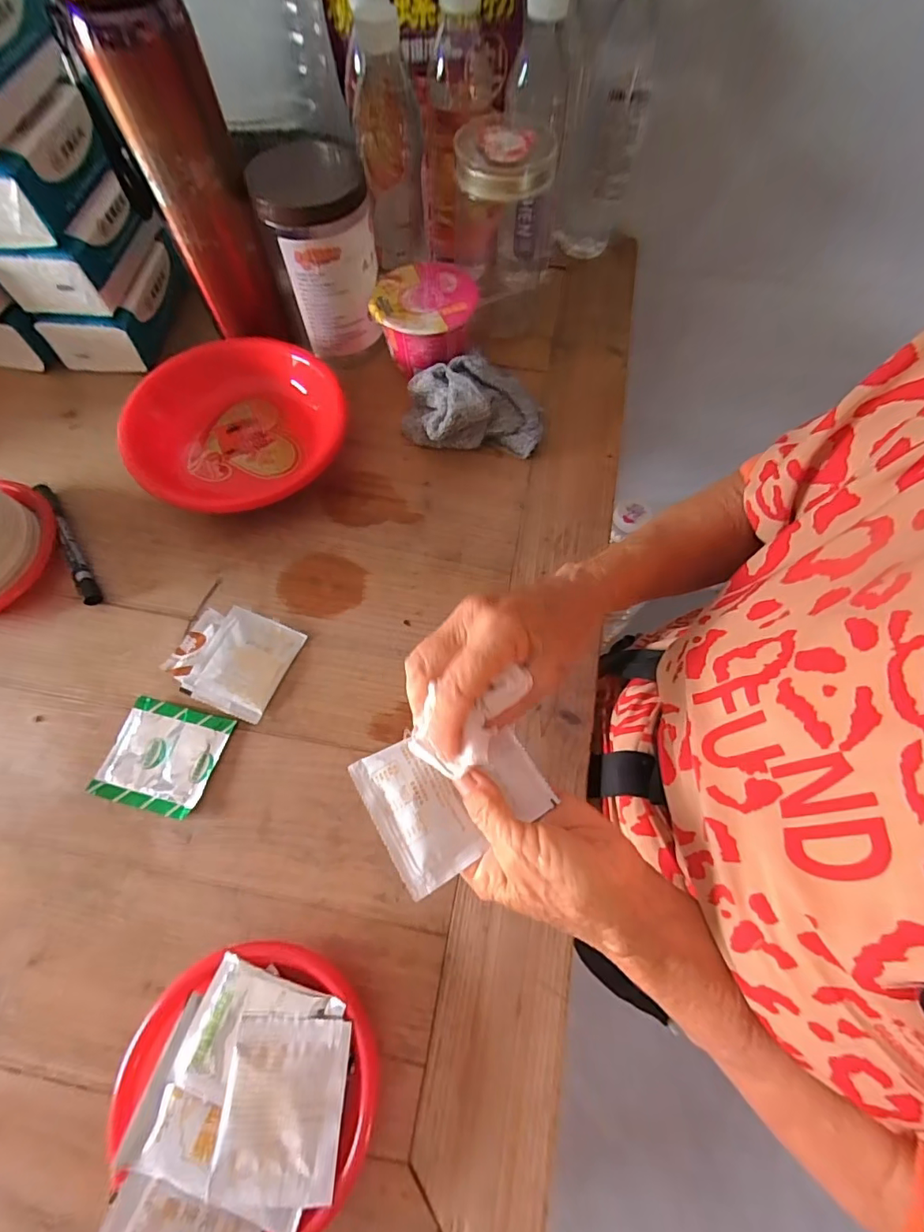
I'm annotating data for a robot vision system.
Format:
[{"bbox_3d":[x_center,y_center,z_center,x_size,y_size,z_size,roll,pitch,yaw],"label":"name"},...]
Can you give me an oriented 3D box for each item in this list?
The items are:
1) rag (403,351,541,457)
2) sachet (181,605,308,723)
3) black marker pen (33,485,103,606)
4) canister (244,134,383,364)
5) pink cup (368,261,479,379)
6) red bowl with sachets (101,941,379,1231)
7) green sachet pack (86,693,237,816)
[{"bbox_3d":[0.010,-0.201,0.475,0.126,0.054,0.084,1,67,0],"label":"rag"},{"bbox_3d":[-0.171,0.036,0.395,0.064,0.014,0.078,20,69,8],"label":"sachet"},{"bbox_3d":[-0.343,-0.064,0.437,0.014,0.017,0.137,-33,71,-13],"label":"black marker pen"},{"bbox_3d":[-0.131,-0.342,0.467,0.093,0.138,0.112,-14,68,-6],"label":"canister"},{"bbox_3d":[-0.036,-0.291,0.503,0.095,0.071,0.093,0,67,0],"label":"pink cup"},{"bbox_3d":[-0.122,0.271,0.287,0.139,0.035,0.136,0,67,0],"label":"red bowl with sachets"},{"bbox_3d":[-0.221,0.103,0.371,0.078,0.006,0.073,14,68,5],"label":"green sachet pack"}]

